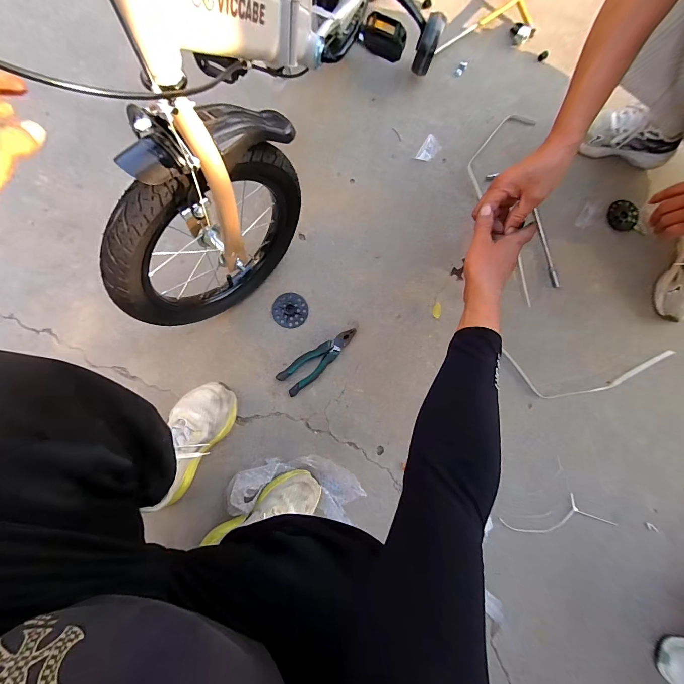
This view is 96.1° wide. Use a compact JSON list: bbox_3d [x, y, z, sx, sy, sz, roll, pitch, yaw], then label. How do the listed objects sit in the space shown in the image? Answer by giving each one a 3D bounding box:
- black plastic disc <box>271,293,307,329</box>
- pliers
[{"bbox_3d":[-0.113,-0.069,0.670,0.074,0.004,0.075,0,88,-5],"label":"black plastic disc"},{"bbox_3d":[-0.047,0.038,0.665,0.192,0.011,0.056,-37,92,-5],"label":"pliers"}]

